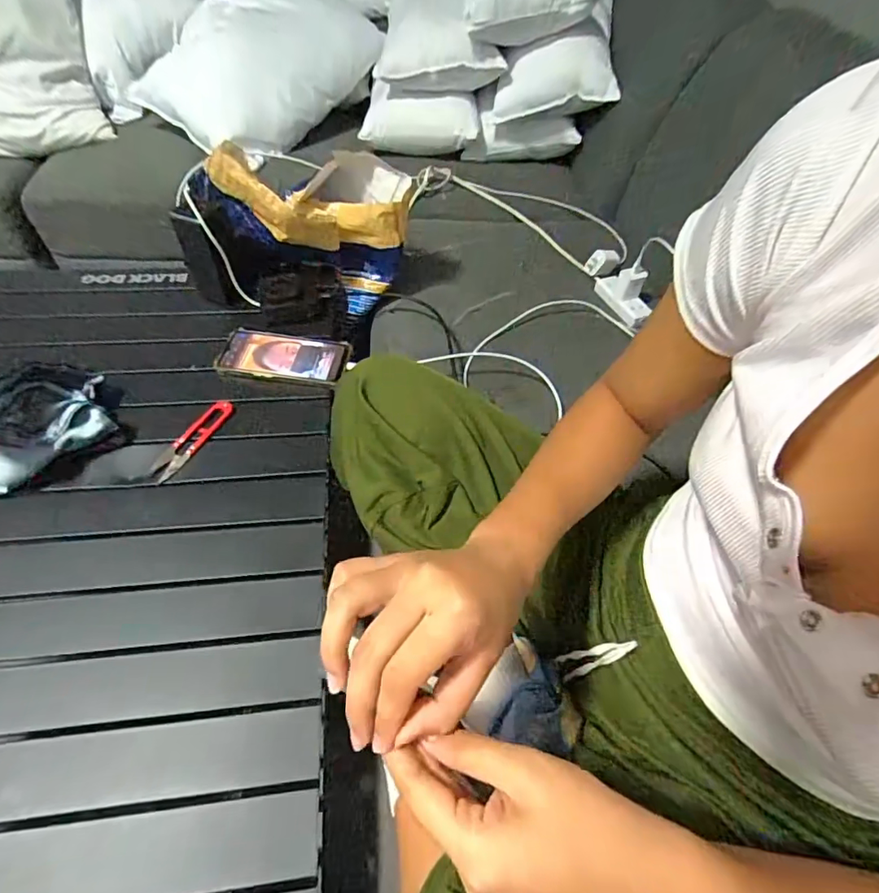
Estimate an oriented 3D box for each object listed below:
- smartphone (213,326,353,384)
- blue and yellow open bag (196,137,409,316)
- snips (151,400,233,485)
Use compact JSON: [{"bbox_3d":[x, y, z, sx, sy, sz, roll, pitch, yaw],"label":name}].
[{"bbox_3d":[-0.209,-0.123,0.660,0.164,0.016,0.082,6,51,-1],"label":"smartphone"},{"bbox_3d":[-0.194,-0.322,0.734,0.286,0.183,0.123,-7,54,-10],"label":"blue and yellow open bag"},{"bbox_3d":[-0.288,-0.010,0.573,0.036,0.015,0.118,16,52,7],"label":"snips"}]

